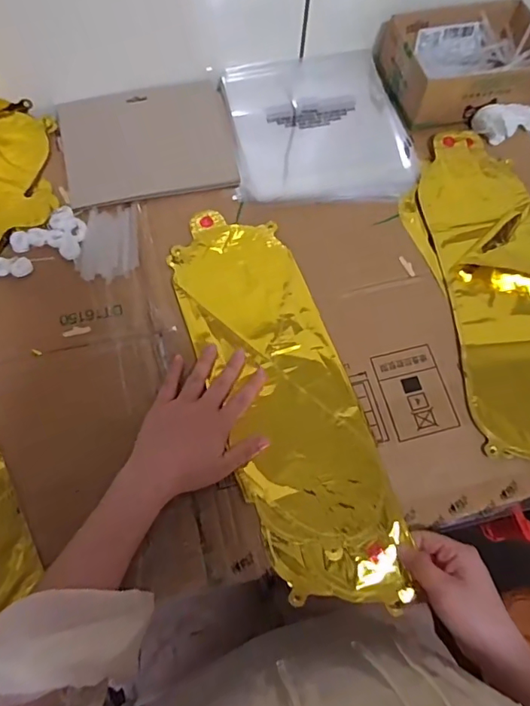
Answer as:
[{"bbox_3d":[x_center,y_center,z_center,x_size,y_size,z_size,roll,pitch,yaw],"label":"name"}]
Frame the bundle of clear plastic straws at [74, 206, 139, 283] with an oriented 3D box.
[{"bbox_3d":[-0.171,-0.119,0.536,0.064,0.007,0.087,-6,68,-5],"label":"bundle of clear plastic straws"}]

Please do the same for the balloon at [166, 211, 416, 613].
[{"bbox_3d":[0.018,0.035,0.495,0.132,0.012,0.416,-18,72,-10],"label":"balloon"}]

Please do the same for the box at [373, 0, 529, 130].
[{"bbox_3d":[0.259,-0.376,0.641,0.193,0.061,0.144,-9,68,-6],"label":"box"}]

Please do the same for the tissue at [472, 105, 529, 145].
[{"bbox_3d":[0.318,-0.292,0.627,0.108,0.032,0.037,-11,68,-21],"label":"tissue"}]

